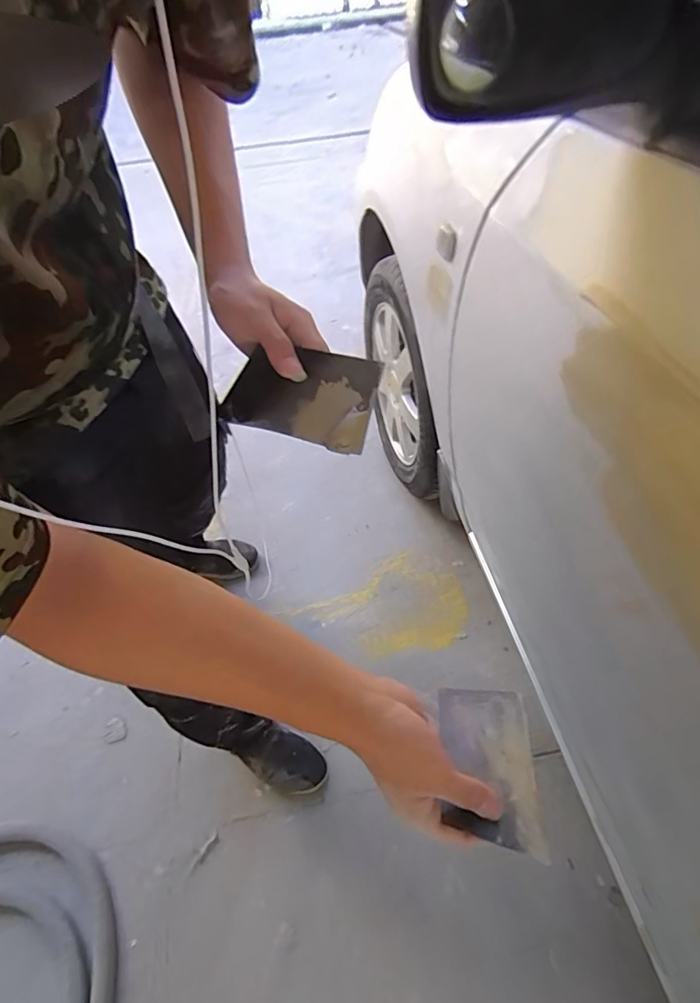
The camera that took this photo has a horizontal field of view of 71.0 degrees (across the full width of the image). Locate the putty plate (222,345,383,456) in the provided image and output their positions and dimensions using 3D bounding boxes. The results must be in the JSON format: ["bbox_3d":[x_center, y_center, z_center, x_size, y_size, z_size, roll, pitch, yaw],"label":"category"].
[{"bbox_3d":[-0.039,-0.087,0.387,0.119,0.008,0.075,18,84,12],"label":"putty plate"}]

